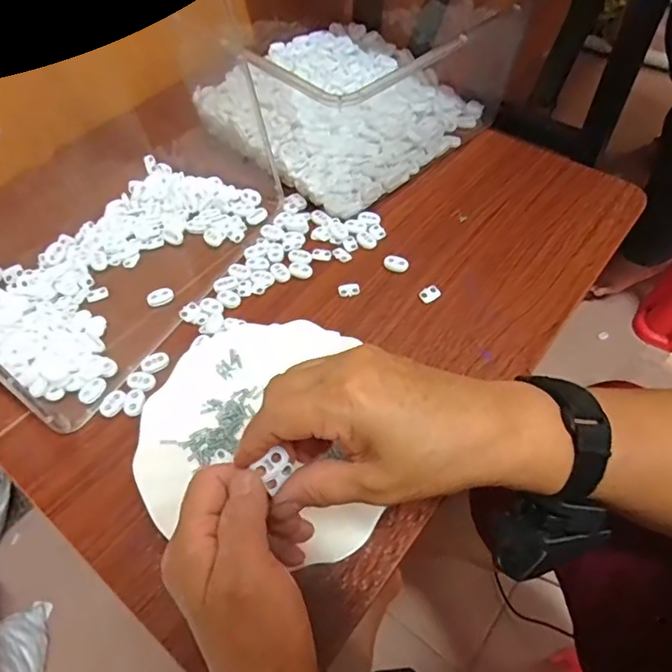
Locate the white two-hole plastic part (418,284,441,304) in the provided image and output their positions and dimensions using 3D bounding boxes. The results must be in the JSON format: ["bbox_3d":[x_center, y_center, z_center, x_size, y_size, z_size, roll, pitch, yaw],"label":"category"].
[{"bbox_3d":[0.082,-0.037,0.468,0.018,0.005,0.013,-23,56,-15],"label":"white two-hole plastic part"}]

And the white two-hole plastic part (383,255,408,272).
[{"bbox_3d":[0.055,-0.066,0.489,0.023,0.005,0.016,21,57,16],"label":"white two-hole plastic part"}]

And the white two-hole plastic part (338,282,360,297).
[{"bbox_3d":[0.012,-0.041,0.475,0.019,0.004,0.013,-6,54,-3],"label":"white two-hole plastic part"}]

